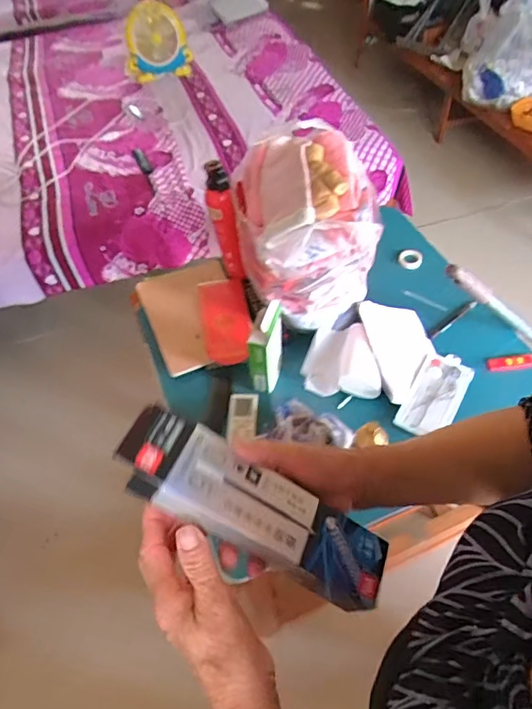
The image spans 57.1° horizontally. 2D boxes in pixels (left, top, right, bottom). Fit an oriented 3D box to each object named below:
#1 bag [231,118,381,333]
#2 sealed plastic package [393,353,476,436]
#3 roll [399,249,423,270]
[{"bbox_3d":[0.069,-0.217,0.872,0.221,0.264,0.253,-10,52,-10],"label":"bag"},{"bbox_3d":[0.300,0.072,0.862,0.086,0.028,0.174,27,55,18],"label":"sealed plastic package"},{"bbox_3d":[0.319,-0.210,1.078,0.051,0.017,0.054,1,51,-1],"label":"roll"}]

